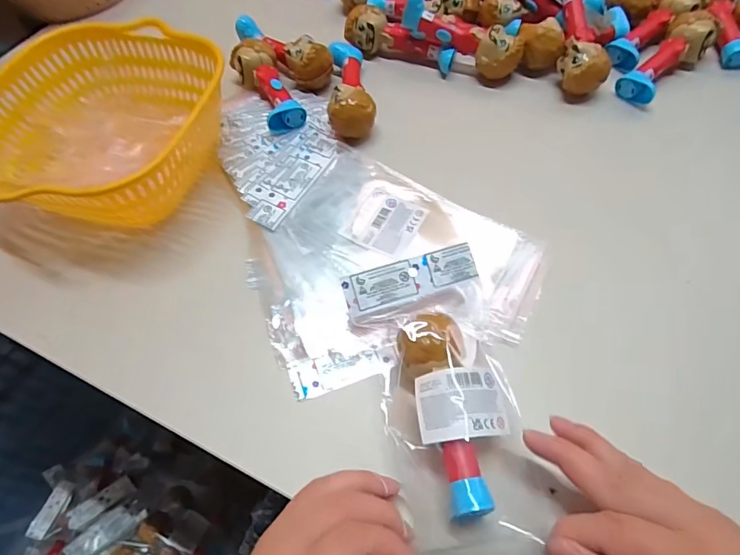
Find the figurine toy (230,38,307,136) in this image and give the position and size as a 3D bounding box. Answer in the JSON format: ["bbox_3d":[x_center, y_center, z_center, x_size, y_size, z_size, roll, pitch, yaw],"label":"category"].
[{"bbox_3d":[-0.102,-0.193,0.457,0.041,0.034,0.112,-25,60,-11],"label":"figurine toy"}]

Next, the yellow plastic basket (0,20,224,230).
[{"bbox_3d":[-0.231,-0.131,0.407,0.212,0.081,0.212,-2,58,3],"label":"yellow plastic basket"}]

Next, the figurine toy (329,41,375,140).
[{"bbox_3d":[-0.019,-0.195,0.457,0.041,0.032,0.129,-5,58,1],"label":"figurine toy"}]

